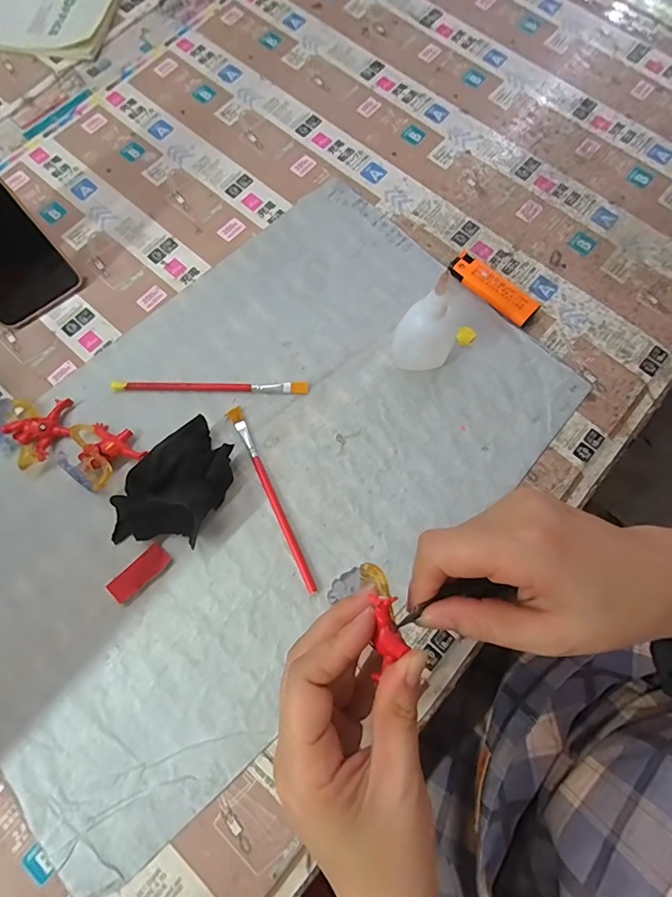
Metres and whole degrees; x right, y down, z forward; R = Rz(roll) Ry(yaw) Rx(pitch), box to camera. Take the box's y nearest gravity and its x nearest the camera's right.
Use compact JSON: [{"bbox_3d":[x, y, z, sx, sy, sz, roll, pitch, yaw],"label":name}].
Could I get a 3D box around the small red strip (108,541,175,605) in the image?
[{"bbox_3d":[-0.138,0.088,0.315,0.019,0.009,0.043,41,78,10],"label":"small red strip"}]

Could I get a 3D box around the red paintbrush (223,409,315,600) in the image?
[{"bbox_3d":[-0.047,0.035,0.332,0.012,0.006,0.149,-26,76,-8],"label":"red paintbrush"}]

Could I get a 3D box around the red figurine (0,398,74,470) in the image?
[{"bbox_3d":[-0.232,-0.014,0.339,0.046,0.025,0.054,5,74,1],"label":"red figurine"}]

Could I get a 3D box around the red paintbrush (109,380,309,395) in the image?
[{"bbox_3d":[-0.099,-0.048,0.356,0.154,0.005,0.009,1,74,0],"label":"red paintbrush"}]

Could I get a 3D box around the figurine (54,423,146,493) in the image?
[{"bbox_3d":[-0.176,-0.001,0.330,0.052,0.026,0.046,43,78,11],"label":"figurine"}]

